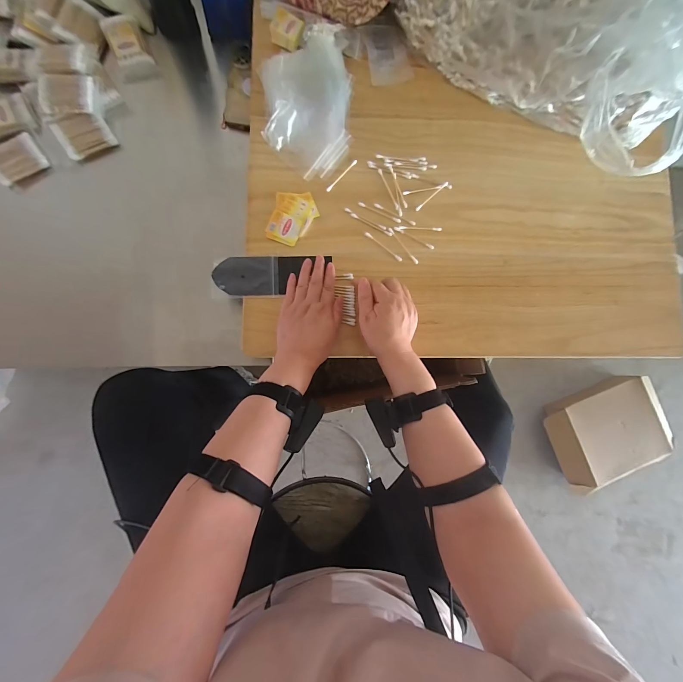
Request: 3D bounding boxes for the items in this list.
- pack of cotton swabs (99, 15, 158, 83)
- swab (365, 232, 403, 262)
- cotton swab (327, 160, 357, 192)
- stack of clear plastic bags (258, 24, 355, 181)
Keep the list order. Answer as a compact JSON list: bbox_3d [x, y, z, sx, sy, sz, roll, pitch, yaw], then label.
[{"bbox_3d":[-0.355,-0.490,0.502,0.058,0.029,0.084,-21,88,-9],"label":"pack of cotton swabs"},{"bbox_3d":[0.068,-0.152,0.479,0.072,0.004,0.009,36,84,-2],"label":"swab"},{"bbox_3d":[0.001,-0.270,0.487,0.007,0.004,0.071,42,84,-1],"label":"cotton swab"},{"bbox_3d":[-0.054,-0.386,0.478,0.136,0.032,0.235,-4,85,-8],"label":"stack of clear plastic bags"}]

